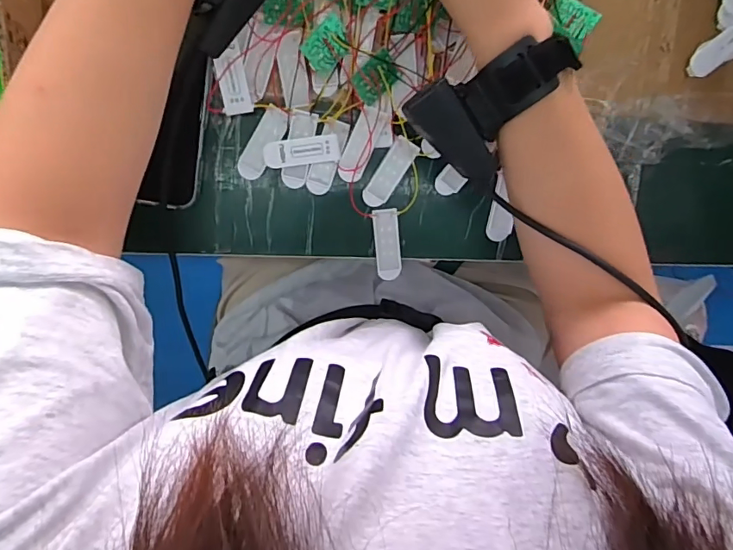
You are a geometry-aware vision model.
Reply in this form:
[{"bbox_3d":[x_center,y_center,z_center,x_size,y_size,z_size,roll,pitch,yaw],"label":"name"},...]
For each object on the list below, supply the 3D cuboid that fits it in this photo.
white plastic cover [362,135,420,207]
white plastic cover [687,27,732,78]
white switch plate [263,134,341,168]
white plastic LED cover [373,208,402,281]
[{"bbox_3d":[0.018,-0.081,0.379,0.020,0.006,0.058,34,94,-9],"label":"white plastic cover"},{"bbox_3d":[0.282,-0.179,0.381,0.056,0.005,0.023,-31,100,0],"label":"white plastic cover"},{"bbox_3d":[-0.049,-0.094,0.366,0.056,0.011,0.019,-7,99,-4],"label":"white switch plate"},{"bbox_3d":[0.018,-0.025,0.391,0.021,0.004,0.058,-7,99,-4],"label":"white plastic LED cover"}]

